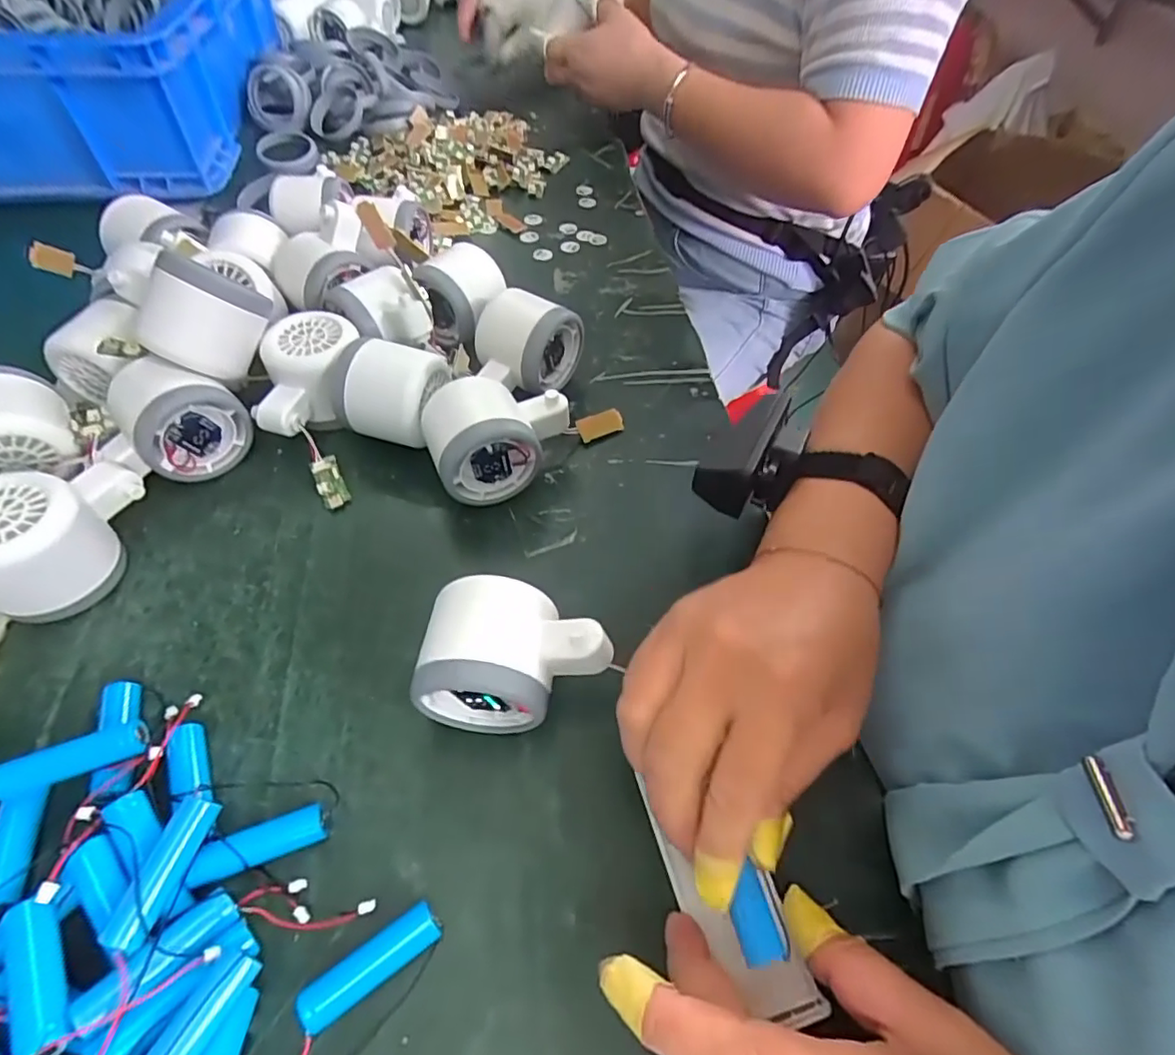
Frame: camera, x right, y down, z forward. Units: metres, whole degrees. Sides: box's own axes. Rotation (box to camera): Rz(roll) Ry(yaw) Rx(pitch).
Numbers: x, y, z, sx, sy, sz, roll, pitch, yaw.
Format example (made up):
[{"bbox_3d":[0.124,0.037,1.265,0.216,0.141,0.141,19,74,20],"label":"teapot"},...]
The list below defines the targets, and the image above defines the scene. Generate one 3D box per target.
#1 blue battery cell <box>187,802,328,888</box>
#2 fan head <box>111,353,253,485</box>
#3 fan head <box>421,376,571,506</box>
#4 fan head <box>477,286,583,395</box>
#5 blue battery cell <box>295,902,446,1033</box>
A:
[{"bbox_3d":[-0.132,0.128,0.238,0.048,0.012,0.014,-16,55,-15],"label":"blue battery cell"},{"bbox_3d":[-0.240,-0.064,0.347,0.049,0.062,0.059,39,60,24],"label":"fan head"},{"bbox_3d":[-0.051,-0.053,0.350,0.086,0.058,0.055,-21,56,-18],"label":"fan head"},{"bbox_3d":[-0.041,-0.127,0.399,0.053,0.050,0.055,29,56,18],"label":"fan head"},{"bbox_3d":[-0.080,0.163,0.218,0.051,0.012,0.015,-29,59,-23],"label":"blue battery cell"}]

